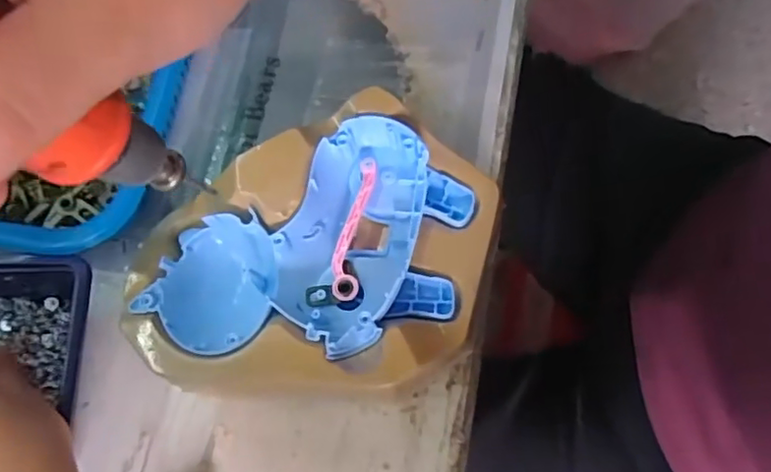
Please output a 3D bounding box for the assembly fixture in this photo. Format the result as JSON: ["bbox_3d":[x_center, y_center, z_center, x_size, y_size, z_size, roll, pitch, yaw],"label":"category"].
[{"bbox_3d":[-0.031,0.017,0.323,0.195,0.051,0.147,-32,72,-8],"label":"assembly fixture"}]

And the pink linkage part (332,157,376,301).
[{"bbox_3d":[-0.017,-0.004,0.323,0.015,0.009,0.079,6,71,5],"label":"pink linkage part"}]

